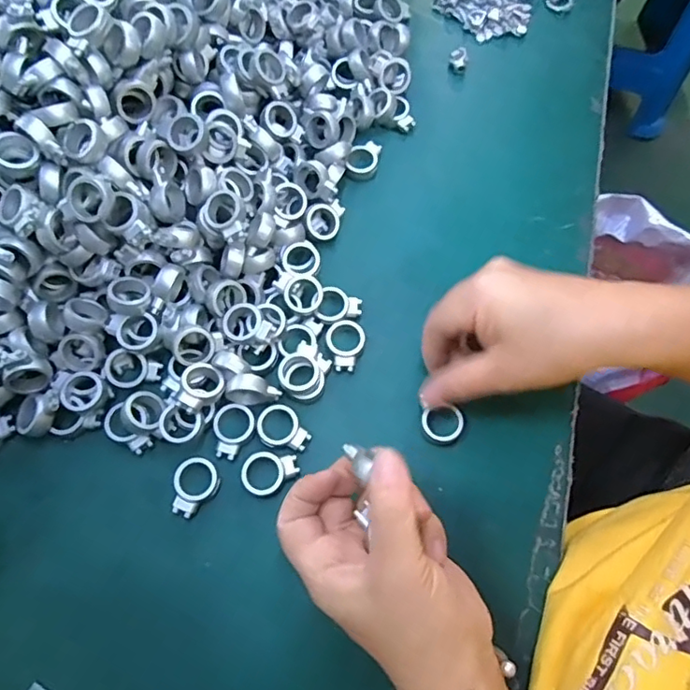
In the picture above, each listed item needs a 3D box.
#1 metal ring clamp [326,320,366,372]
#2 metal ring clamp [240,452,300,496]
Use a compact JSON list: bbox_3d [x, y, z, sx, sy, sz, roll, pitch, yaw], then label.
[{"bbox_3d":[0.000,0.000,0.359,0.025,0.005,0.036,3,69,0],"label":"metal ring clamp"},{"bbox_3d":[-0.045,0.076,0.327,0.034,0.004,0.025,-18,70,-7],"label":"metal ring clamp"}]

